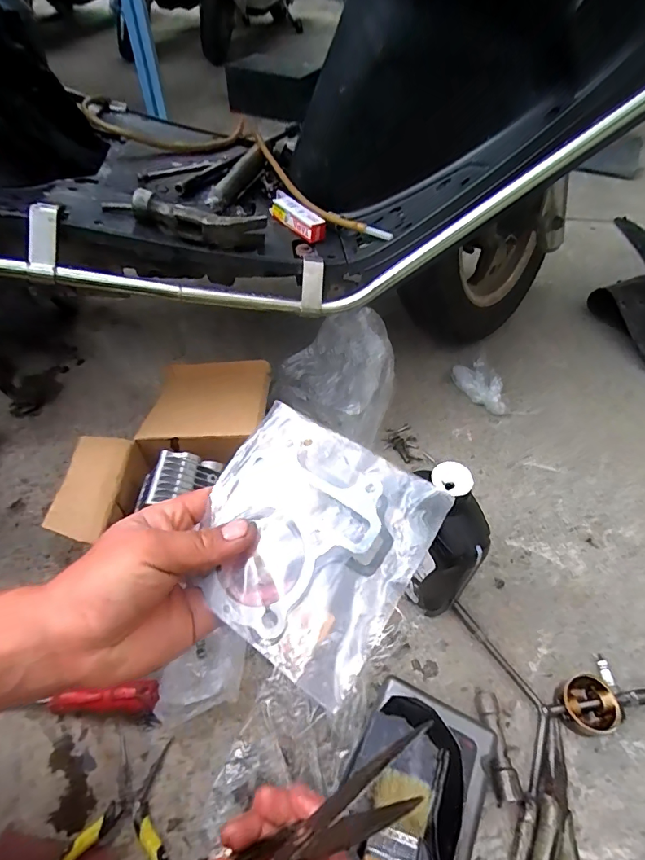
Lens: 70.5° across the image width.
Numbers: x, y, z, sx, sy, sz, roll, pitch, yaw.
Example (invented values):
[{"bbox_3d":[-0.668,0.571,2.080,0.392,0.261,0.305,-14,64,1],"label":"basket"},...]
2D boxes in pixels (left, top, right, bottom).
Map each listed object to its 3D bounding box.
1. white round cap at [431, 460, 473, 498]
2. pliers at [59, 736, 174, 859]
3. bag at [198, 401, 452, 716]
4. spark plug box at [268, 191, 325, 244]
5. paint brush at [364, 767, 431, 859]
[{"bbox_3d":[0.118,0.043,0.413,0.035,0.006,0.034,1,51,-1],"label":"white round cap"},{"bbox_3d":[-0.181,0.366,0.418,0.115,0.022,0.132,4,51,4],"label":"pliers"},{"bbox_3d":[-0.013,0.066,0.283,0.138,0.008,0.134,29,78,22],"label":"bag"},{"bbox_3d":[-0.036,-0.282,0.604,0.027,0.027,0.104,-36,60,-26],"label":"spark plug box"},{"bbox_3d":[0.045,0.361,0.361,0.048,0.011,0.167,8,26,24],"label":"paint brush"}]

